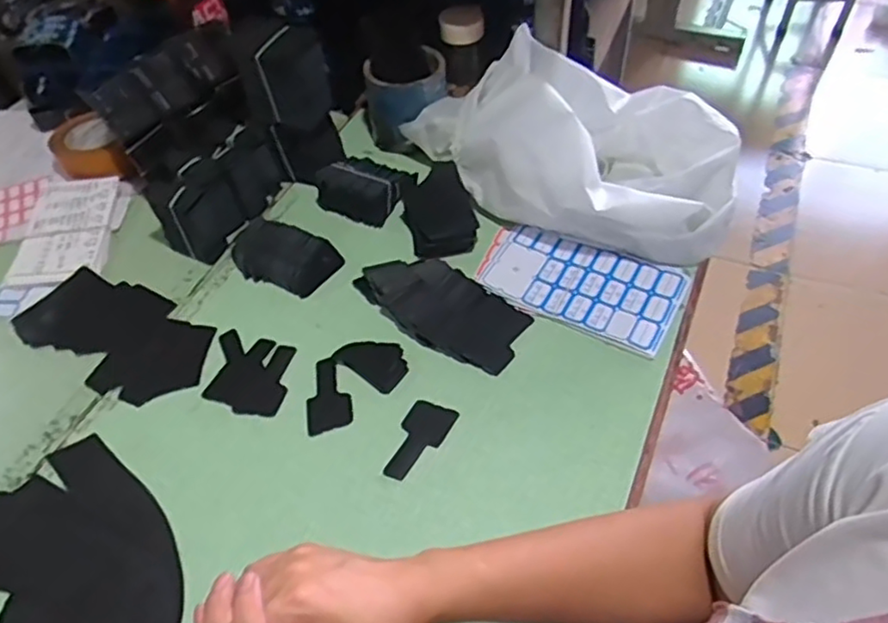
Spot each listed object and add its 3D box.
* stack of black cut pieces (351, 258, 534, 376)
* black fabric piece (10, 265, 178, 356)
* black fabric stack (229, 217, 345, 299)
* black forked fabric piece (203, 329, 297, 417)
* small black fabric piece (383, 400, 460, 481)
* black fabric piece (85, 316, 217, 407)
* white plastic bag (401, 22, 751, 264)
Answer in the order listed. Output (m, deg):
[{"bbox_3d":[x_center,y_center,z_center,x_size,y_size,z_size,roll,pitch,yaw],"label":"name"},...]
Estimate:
[{"bbox_3d":[-0.004,-0.011,0.719,0.197,0.027,0.098,31,59,25],"label":"stack of black cut pieces"},{"bbox_3d":[-0.409,0.005,0.756,0.166,0.007,0.104,16,58,14],"label":"black fabric piece"},{"bbox_3d":[-0.196,-0.070,0.777,0.133,0.031,0.074,21,55,19],"label":"black fabric stack"},{"bbox_3d":[-0.207,0.064,0.689,0.094,0.004,0.089,10,53,11],"label":"black forked fabric piece"},{"bbox_3d":[-0.026,0.123,0.628,0.045,0.004,0.085,23,56,20],"label":"small black fabric piece"},{"bbox_3d":[-0.313,0.052,0.708,0.113,0.006,0.106,14,53,14],"label":"black fabric piece"},{"bbox_3d":[0.169,-0.208,0.795,0.244,0.120,0.380,-37,58,-24],"label":"white plastic bag"}]

